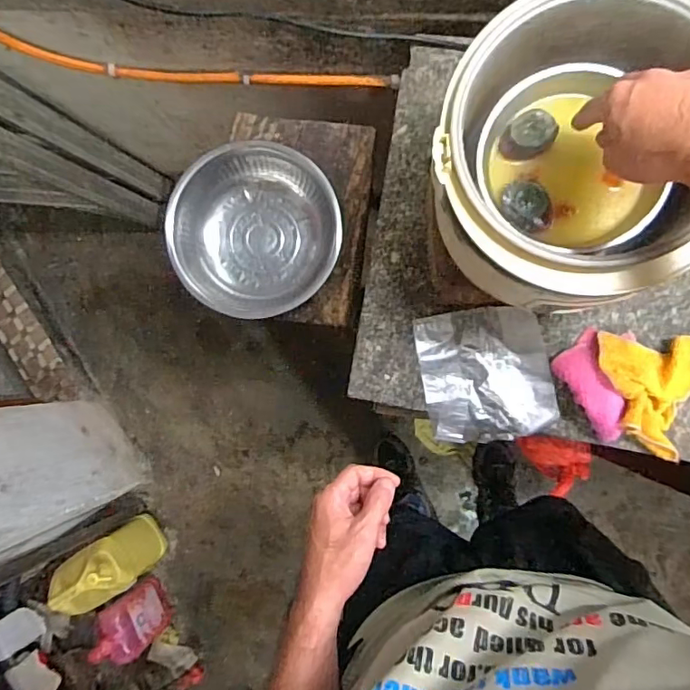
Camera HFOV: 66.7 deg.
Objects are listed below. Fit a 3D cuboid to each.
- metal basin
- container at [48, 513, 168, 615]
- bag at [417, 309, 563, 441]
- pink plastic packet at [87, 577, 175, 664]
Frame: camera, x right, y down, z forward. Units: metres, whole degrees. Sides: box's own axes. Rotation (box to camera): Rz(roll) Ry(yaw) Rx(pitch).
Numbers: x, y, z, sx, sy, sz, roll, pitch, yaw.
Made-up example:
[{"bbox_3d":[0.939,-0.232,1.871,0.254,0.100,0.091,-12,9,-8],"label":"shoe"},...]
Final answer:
[{"bbox_3d":[-0.121,-0.155,0.750,0.231,0.095,0.225,4,89,7],"label":"metal basin"},{"bbox_3d":[-0.596,0.562,1.353,0.209,0.295,0.145,-35,85,5],"label":"container"},{"bbox_3d":[0.170,0.036,0.635,0.147,0.011,0.159,-10,89,10],"label":"bag"},{"bbox_3d":[-0.551,0.727,1.378,0.117,0.237,0.145,-41,84,4],"label":"pink plastic packet"}]

